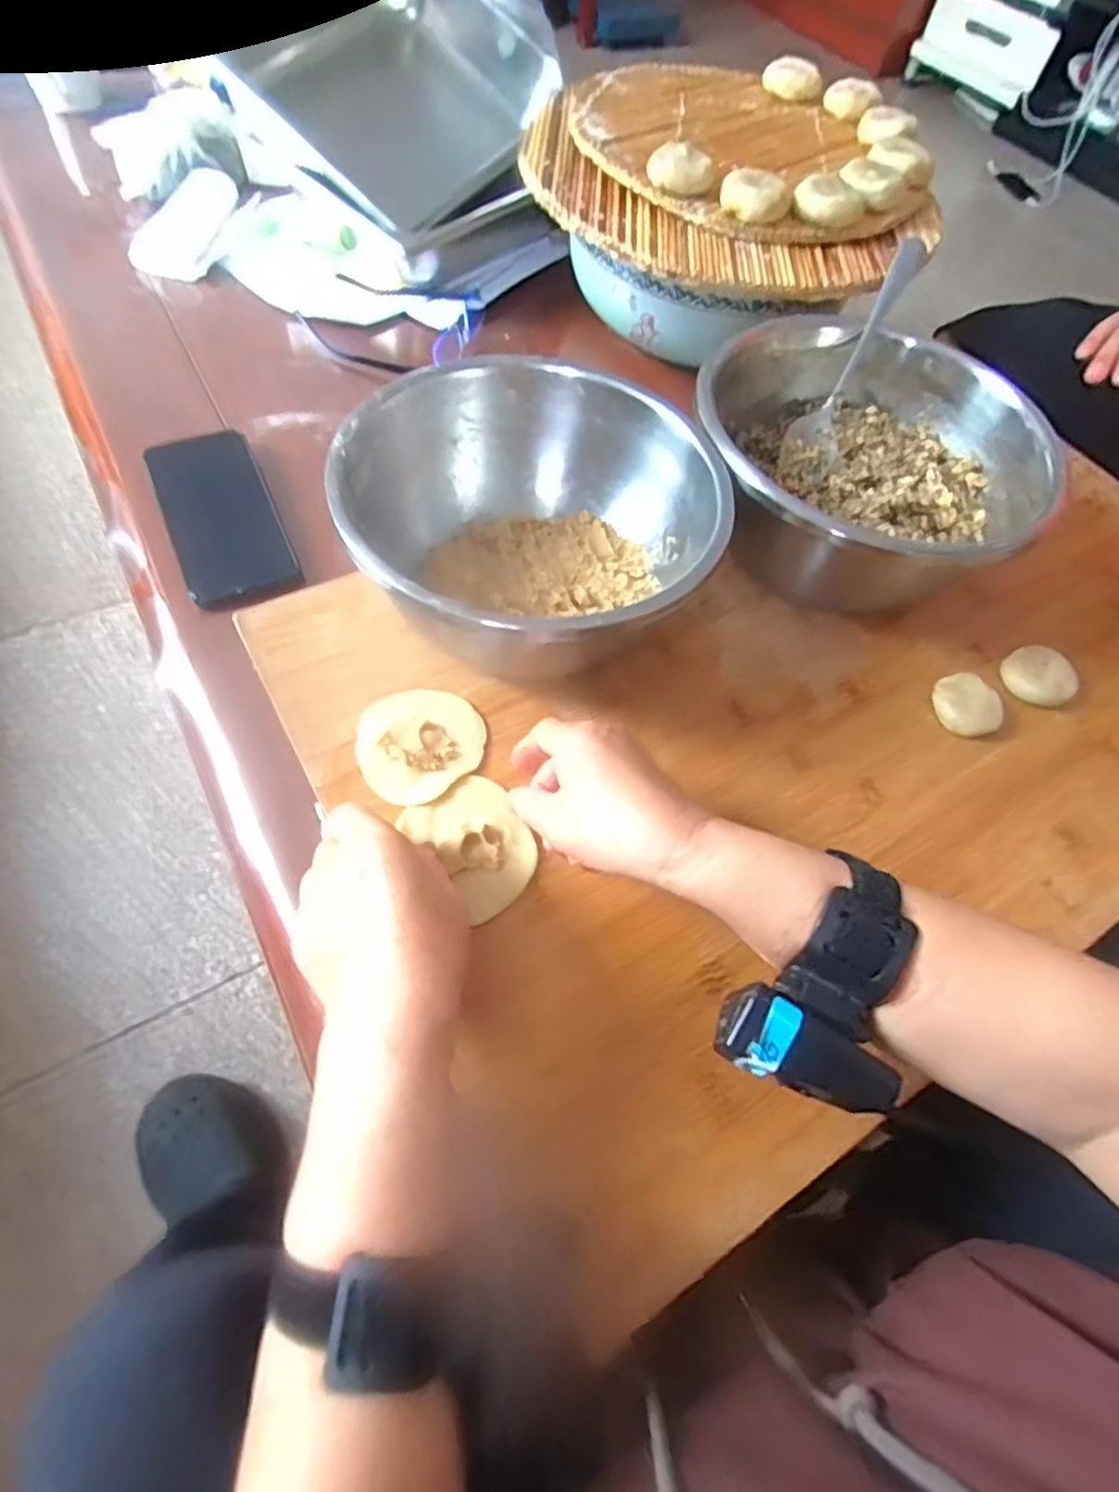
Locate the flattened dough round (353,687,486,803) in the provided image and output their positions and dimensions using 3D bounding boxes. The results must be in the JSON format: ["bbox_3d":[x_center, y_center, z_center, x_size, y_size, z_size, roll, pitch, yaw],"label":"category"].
[{"bbox_3d":[-0.086,-0.004,0.417,0.076,0.009,0.071,3,61,-5],"label":"flattened dough round"}]

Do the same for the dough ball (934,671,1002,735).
[{"bbox_3d":[0.279,-0.027,0.469,0.039,0.019,0.045,-31,69,-22],"label":"dough ball"}]

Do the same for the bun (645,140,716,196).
[{"bbox_3d":[0.099,-0.469,0.554,0.052,0.017,0.052,10,60,-1],"label":"bun"}]

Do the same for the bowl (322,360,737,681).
[{"bbox_3d":[-0.016,-0.135,0.444,0.232,0.113,0.196,-11,62,-13],"label":"bowl"}]

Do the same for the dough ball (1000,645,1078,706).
[{"bbox_3d":[0.341,-0.049,0.487,0.044,0.015,0.046,3,61,-5],"label":"dough ball"}]

